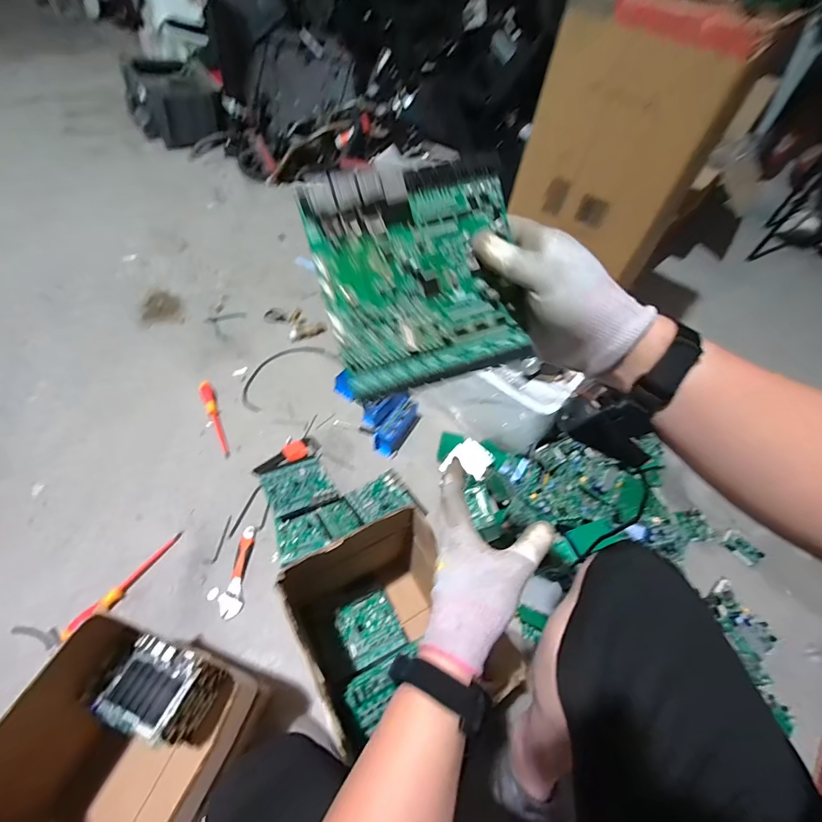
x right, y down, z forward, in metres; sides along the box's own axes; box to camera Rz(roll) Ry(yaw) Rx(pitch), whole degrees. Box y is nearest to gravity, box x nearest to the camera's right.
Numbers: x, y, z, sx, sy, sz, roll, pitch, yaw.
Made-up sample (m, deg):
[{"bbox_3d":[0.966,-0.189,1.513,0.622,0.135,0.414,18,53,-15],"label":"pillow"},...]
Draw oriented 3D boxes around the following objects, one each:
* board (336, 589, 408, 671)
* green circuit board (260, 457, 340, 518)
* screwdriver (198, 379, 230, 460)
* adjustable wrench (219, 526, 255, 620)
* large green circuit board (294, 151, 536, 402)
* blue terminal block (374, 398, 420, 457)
[{"bbox_3d":[-0.083,0.440,0.839,0.115,0.016,0.119,-19,58,-20],"label":"board"},{"bbox_3d":[-0.273,0.180,1.007,0.150,0.021,0.142,-16,46,-29],"label":"green circuit board"},{"bbox_3d":[-0.531,0.019,1.105,0.032,0.034,0.241,-17,57,-19],"label":"screwdriver"},{"bbox_3d":[-0.382,0.350,0.907,0.048,0.014,0.188,3,53,-5],"label":"adjustable wrench"},{"bbox_3d":[0.010,-0.098,0.310,0.148,0.154,0.017,-16,14,-11],"label":"large green circuit board"},{"bbox_3d":[-0.031,0.039,1.145,0.060,0.071,0.176,31,55,15],"label":"blue terminal block"}]

